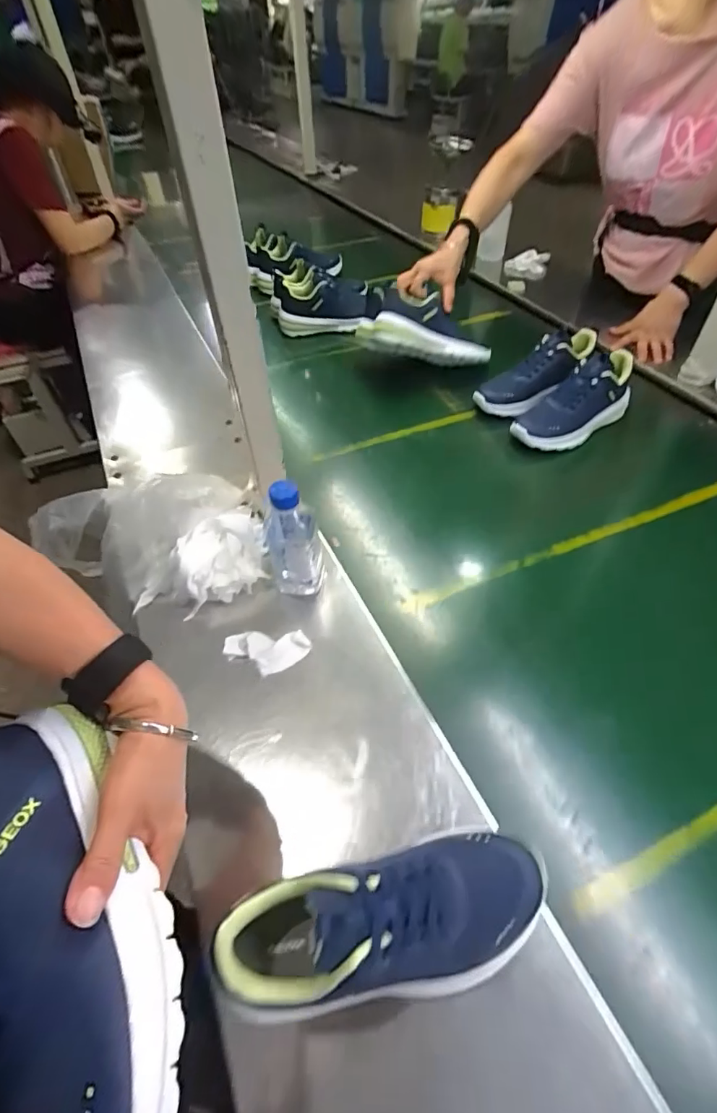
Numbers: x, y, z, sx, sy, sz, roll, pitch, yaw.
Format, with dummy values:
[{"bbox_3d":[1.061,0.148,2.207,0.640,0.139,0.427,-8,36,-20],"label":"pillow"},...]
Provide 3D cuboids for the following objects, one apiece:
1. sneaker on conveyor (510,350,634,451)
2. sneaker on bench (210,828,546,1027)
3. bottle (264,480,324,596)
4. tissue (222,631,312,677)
[{"bbox_3d":[0.377,-0.272,0.847,0.220,0.113,0.092,-27,53,-18],"label":"sneaker on conveyor"},{"bbox_3d":[0.023,0.276,0.362,0.246,0.114,0.088,-13,50,-8],"label":"sneaker on bench"},{"bbox_3d":[-0.079,-0.023,0.592,0.065,0.155,0.060,-11,49,-6],"label":"bottle"},{"bbox_3d":[-0.109,0.119,0.584,0.101,0.030,0.053,-1,49,3],"label":"tissue"}]

